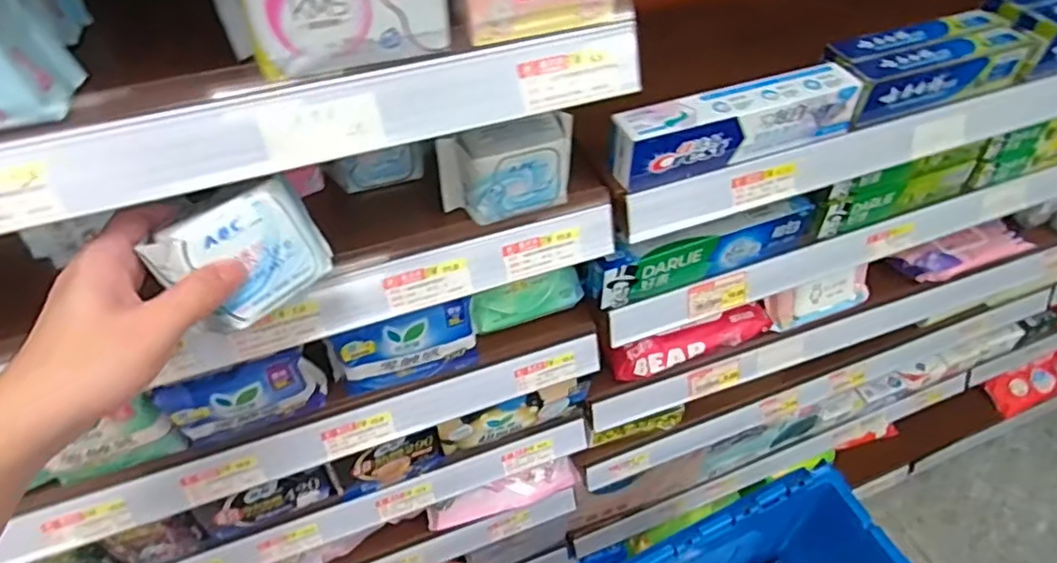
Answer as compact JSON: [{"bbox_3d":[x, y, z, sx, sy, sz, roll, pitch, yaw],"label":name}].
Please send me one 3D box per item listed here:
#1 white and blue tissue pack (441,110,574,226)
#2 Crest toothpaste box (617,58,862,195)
[{"bbox_3d":[-0.014,-0.083,0.476,0.101,0.064,0.034,-12,50,-10],"label":"white and blue tissue pack"},{"bbox_3d":[0.173,-0.131,0.531,0.219,0.047,0.042,-18,52,-15],"label":"Crest toothpaste box"}]

